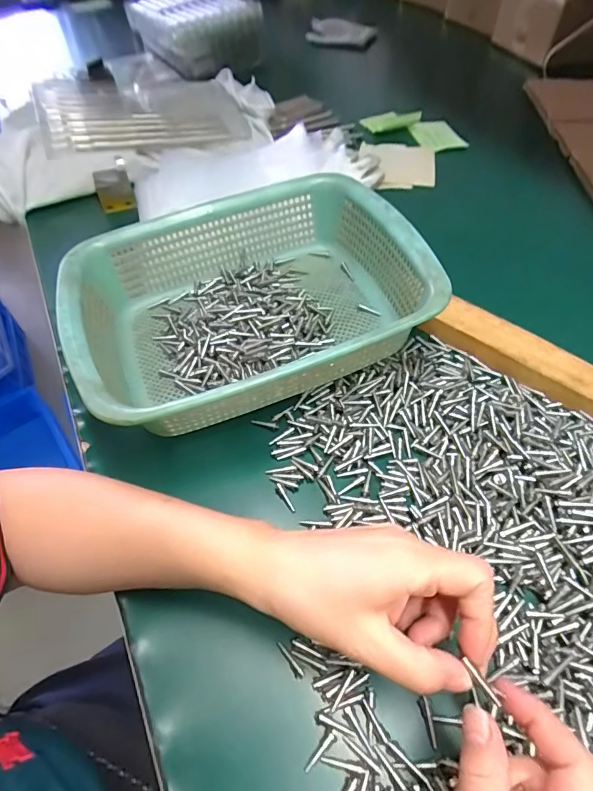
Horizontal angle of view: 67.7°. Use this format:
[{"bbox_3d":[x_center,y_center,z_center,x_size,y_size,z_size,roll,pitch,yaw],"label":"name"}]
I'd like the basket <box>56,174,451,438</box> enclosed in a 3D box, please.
[{"bbox_3d":[-0.041,-0.080,0.405,0.293,0.093,0.217,-20,55,-10],"label":"basket"}]

